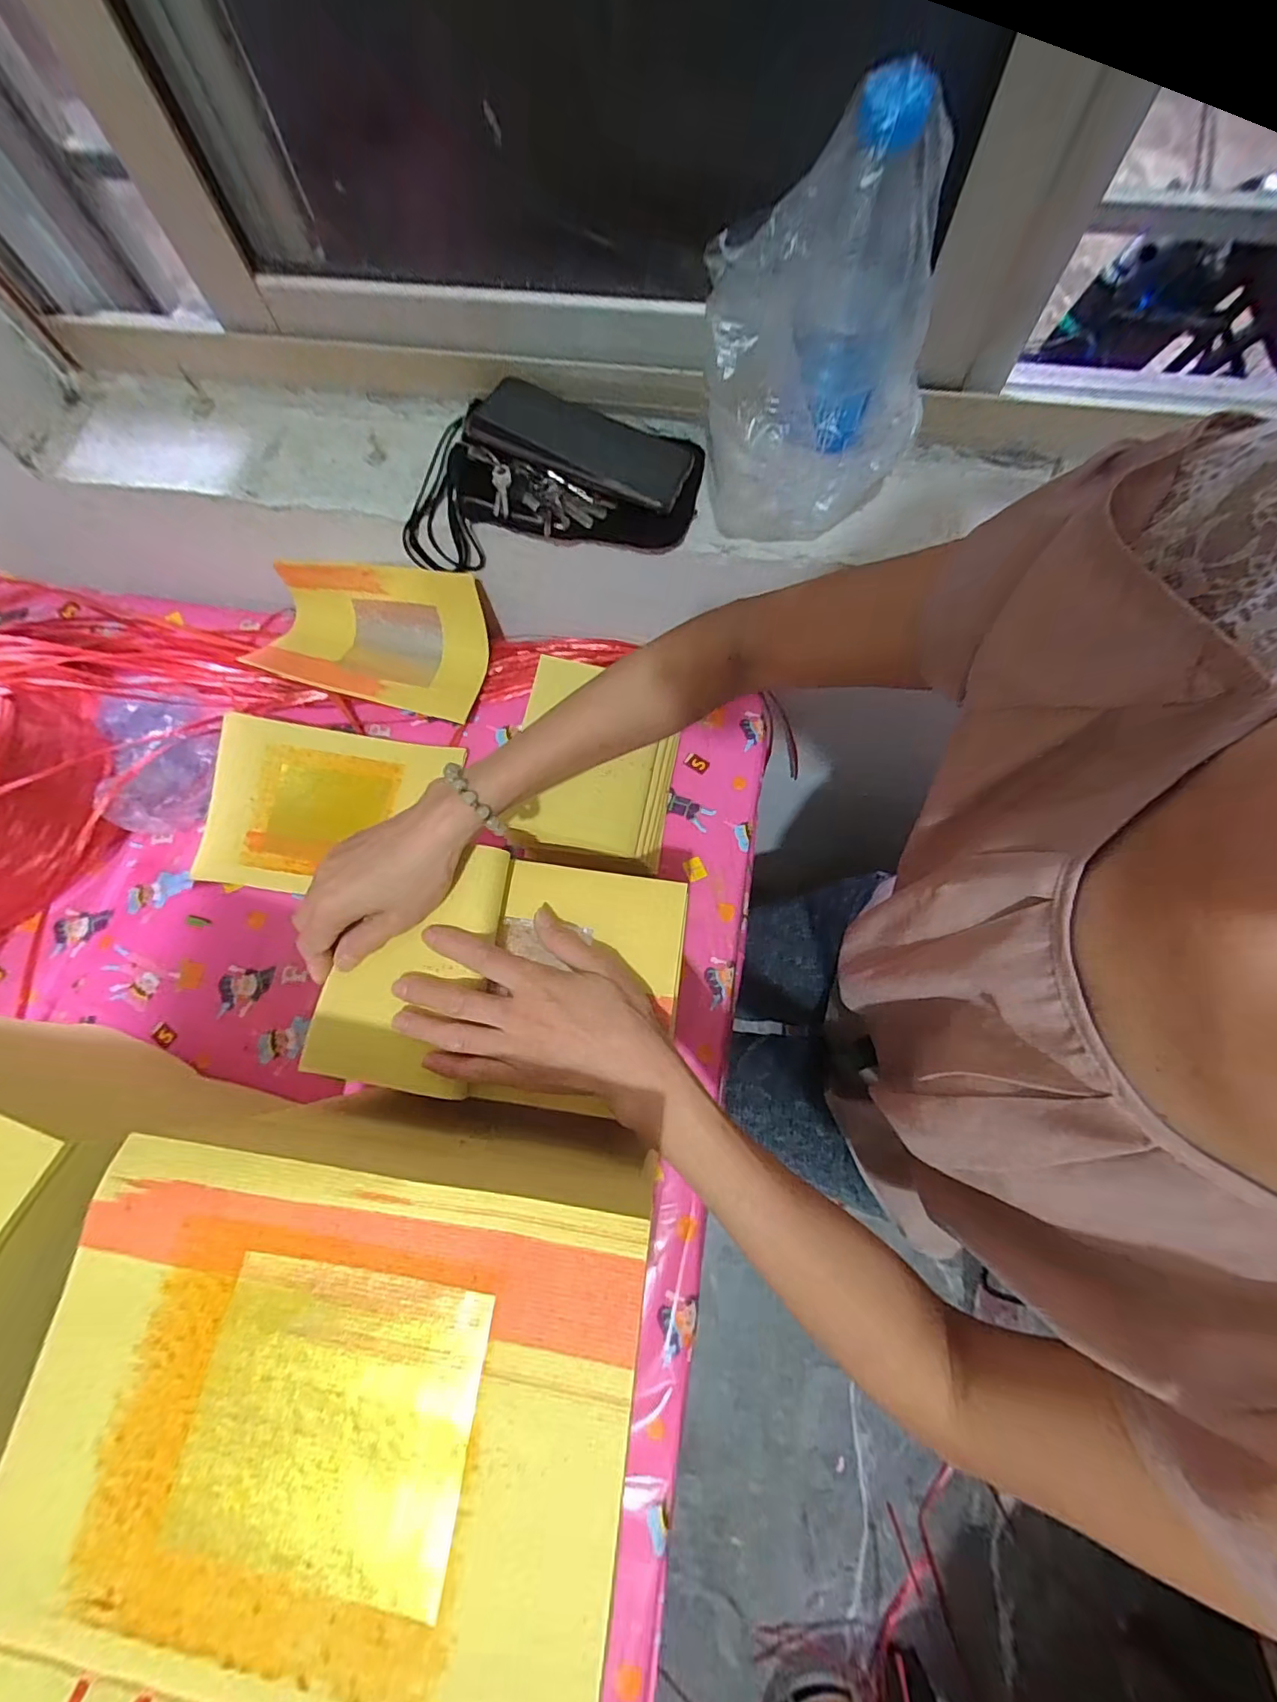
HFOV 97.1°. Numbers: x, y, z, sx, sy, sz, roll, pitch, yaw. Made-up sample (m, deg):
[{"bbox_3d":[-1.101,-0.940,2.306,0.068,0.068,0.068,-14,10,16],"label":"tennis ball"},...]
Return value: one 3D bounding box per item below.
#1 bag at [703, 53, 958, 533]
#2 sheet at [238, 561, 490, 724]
[{"bbox_3d":[0.117,-0.294,0.358,0.153,0.212,0.081,-24,72,-6],"label":"bag"},{"bbox_3d":[-0.268,-0.213,0.567,0.238,0.067,0.125,11,72,6],"label":"sheet"}]

